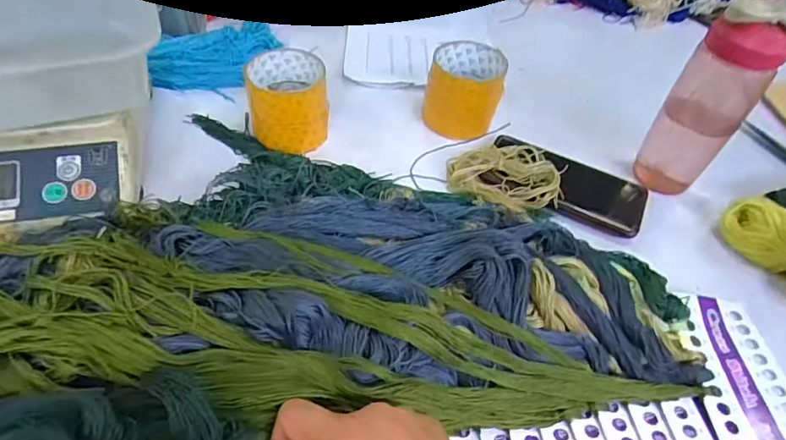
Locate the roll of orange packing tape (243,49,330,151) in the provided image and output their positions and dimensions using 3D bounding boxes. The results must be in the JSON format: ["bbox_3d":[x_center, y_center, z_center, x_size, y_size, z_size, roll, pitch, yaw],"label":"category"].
[{"bbox_3d":[-0.110,-0.126,0.535,0.080,0.071,0.082,3,49,-3],"label":"roll of orange packing tape"}]

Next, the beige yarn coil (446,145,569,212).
[{"bbox_3d":[0.116,-0.045,0.516,0.108,0.026,0.078,-3,49,-9],"label":"beige yarn coil"}]

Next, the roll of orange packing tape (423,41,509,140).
[{"bbox_3d":[0.081,-0.148,0.578,0.082,0.074,0.087,3,49,-3],"label":"roll of orange packing tape"}]

